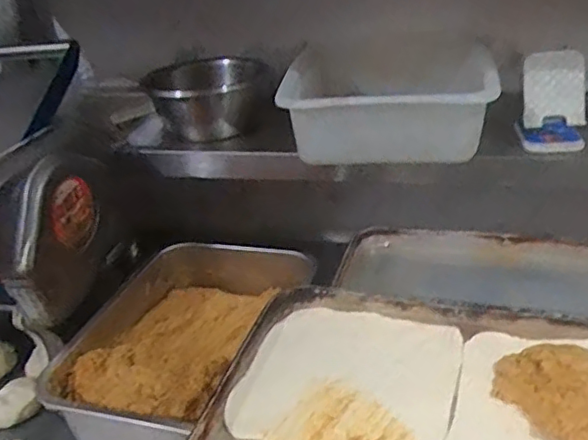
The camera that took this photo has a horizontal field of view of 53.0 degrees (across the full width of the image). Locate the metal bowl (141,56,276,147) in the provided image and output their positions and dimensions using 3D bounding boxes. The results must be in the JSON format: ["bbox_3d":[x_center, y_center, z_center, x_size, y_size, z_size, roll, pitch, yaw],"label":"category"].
[{"bbox_3d":[-0.135,-0.192,0.957,0.177,0.104,0.186,-5,29,3],"label":"metal bowl"}]

